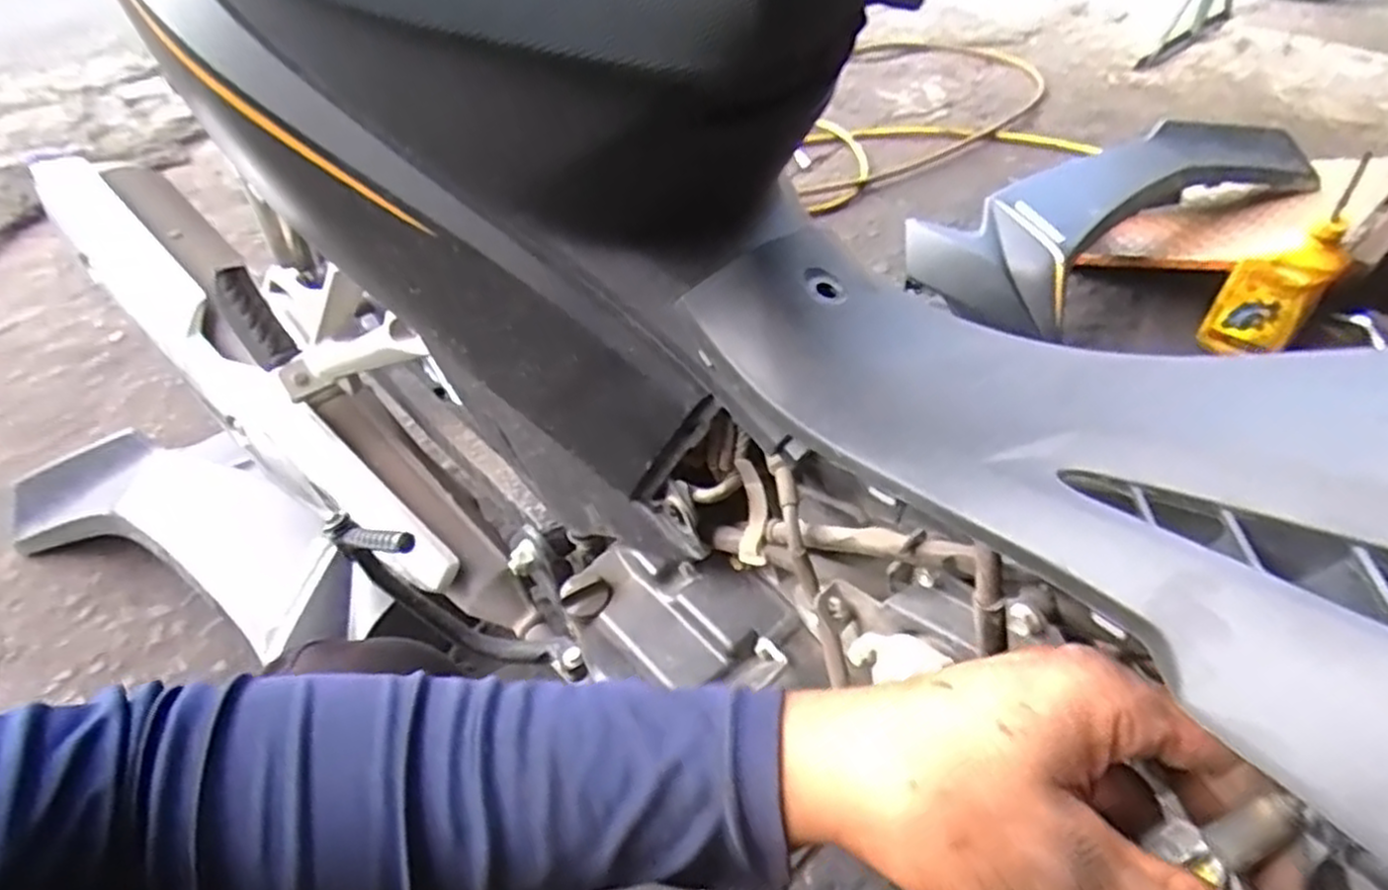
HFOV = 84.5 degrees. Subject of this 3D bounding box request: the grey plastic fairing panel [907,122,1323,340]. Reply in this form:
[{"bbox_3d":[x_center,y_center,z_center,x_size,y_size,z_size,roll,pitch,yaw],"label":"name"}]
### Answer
[{"bbox_3d":[0.656,-0.370,1.207,0.627,0.144,0.268,-24,51,-19],"label":"grey plastic fairing panel"}]

